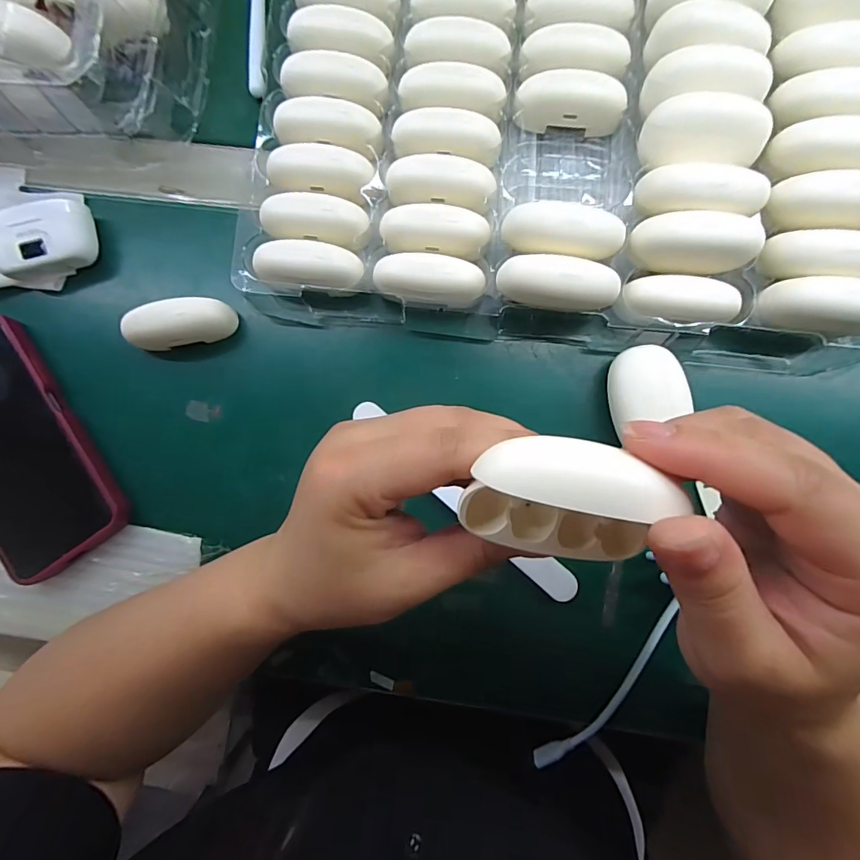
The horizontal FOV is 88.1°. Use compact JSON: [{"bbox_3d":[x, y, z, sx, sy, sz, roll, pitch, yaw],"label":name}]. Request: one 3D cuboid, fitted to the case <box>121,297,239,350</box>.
[{"bbox_3d":[-0.158,-0.066,0.283,0.064,0.030,0.023,-9,86,2],"label":"case"}]

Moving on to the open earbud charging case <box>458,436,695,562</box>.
[{"bbox_3d":[0.042,0.022,0.138,0.059,0.034,0.036,15,87,3],"label":"open earbud charging case"}]

